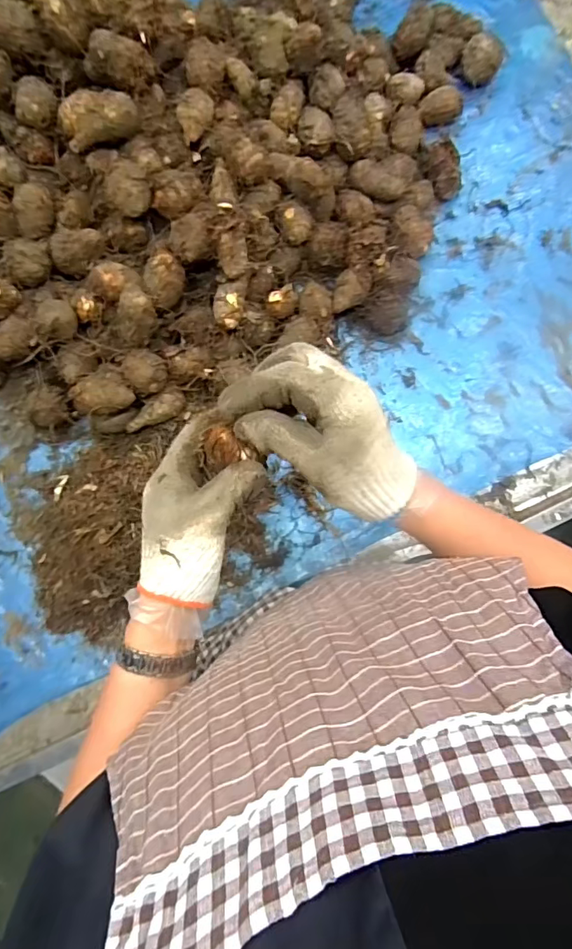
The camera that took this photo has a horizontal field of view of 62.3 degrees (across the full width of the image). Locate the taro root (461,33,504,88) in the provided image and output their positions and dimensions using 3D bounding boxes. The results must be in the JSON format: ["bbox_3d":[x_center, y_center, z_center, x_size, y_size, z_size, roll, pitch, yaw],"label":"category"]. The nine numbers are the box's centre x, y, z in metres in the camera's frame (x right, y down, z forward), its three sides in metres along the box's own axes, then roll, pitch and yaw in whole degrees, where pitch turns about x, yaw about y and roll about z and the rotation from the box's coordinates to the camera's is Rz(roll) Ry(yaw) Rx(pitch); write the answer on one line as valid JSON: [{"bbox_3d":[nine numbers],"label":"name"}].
[{"bbox_3d":[0.239,-0.507,0.583,0.033,0.047,0.045,-37,86,-4],"label":"taro root"}]

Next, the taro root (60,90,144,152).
[{"bbox_3d":[-0.189,-0.358,0.480,0.080,0.044,0.053,-11,83,-3],"label":"taro root"}]

